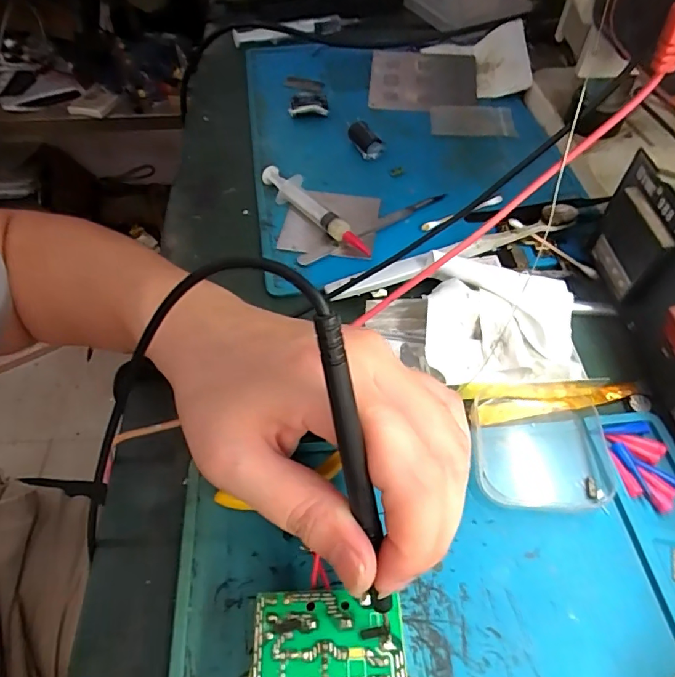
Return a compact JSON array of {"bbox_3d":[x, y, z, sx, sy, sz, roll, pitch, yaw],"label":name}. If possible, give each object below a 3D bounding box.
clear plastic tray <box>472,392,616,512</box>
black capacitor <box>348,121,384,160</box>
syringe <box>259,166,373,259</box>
[{"bbox_3d":[0.104,0.056,0.251,0.066,0.009,0.061,2,53,2],"label":"clear plastic tray"},{"bbox_3d":[0.021,-0.166,0.405,0.021,0.017,0.033,-29,72,-19],"label":"black capacitor"},{"bbox_3d":[-0.018,-0.092,0.351,0.020,0.019,0.106,-33,60,-22],"label":"syringe"}]

